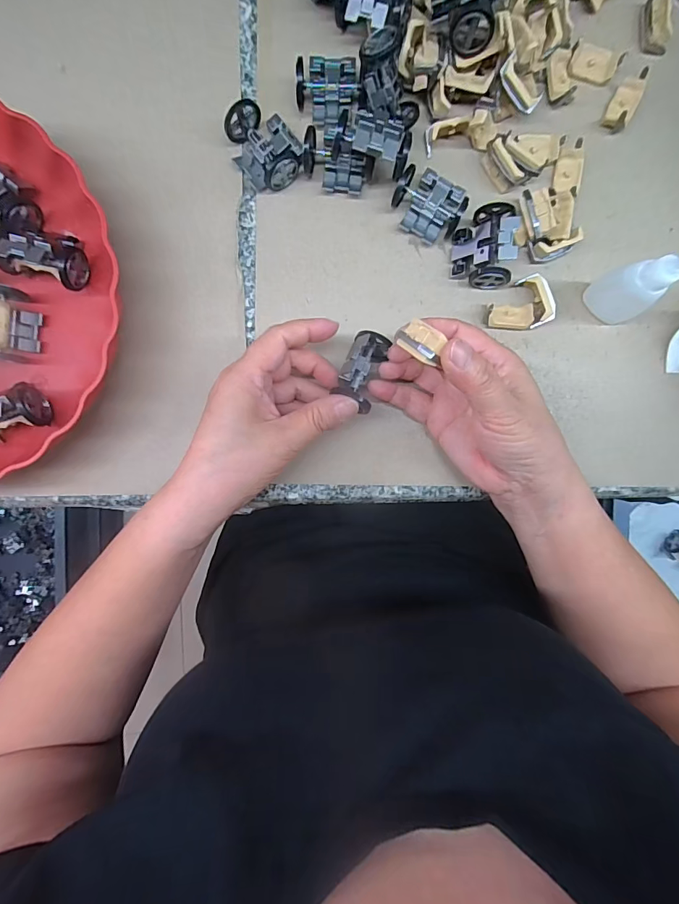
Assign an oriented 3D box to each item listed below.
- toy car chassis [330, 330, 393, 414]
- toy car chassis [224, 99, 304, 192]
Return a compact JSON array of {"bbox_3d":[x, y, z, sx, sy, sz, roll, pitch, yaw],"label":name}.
[{"bbox_3d":[0.015,-0.053,0.263,0.024,0.017,0.051,20,74,0],"label":"toy car chassis"},{"bbox_3d":[-0.051,-0.212,0.284,0.043,0.024,0.051,-37,90,0],"label":"toy car chassis"}]

